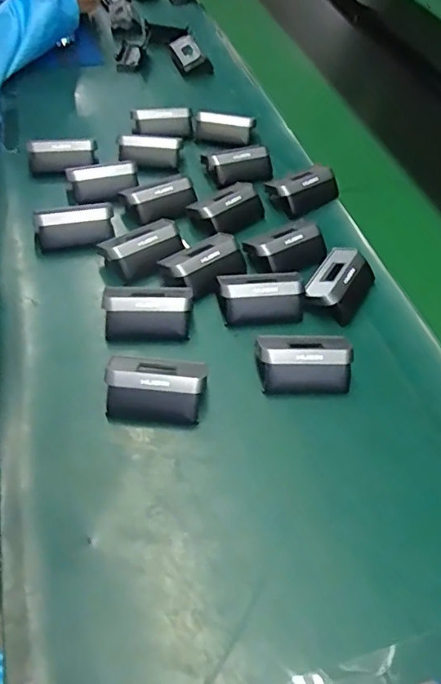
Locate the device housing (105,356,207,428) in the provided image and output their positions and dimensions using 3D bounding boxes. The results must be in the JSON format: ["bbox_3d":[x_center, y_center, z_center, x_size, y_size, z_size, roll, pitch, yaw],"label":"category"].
[{"bbox_3d":[-0.048,0.035,0.394,0.070,0.029,0.047,4,49,-3],"label":"device housing"}]

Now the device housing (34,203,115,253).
[{"bbox_3d":[-0.137,-0.108,0.506,0.071,0.032,0.028,-15,53,-18],"label":"device housing"}]

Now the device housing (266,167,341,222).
[{"bbox_3d":[0.089,-0.164,0.572,0.067,0.035,0.045,-28,58,-26],"label":"device housing"}]

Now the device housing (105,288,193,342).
[{"bbox_3d":[-0.060,-0.025,0.443,0.070,0.029,0.045,3,49,-4],"label":"device housing"}]

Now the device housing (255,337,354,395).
[{"bbox_3d":[0.065,0.016,0.422,0.073,0.030,0.042,0,50,-7],"label":"device housing"}]

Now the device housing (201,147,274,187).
[{"bbox_3d":[0.020,-0.201,0.603,0.074,0.038,0.035,-18,54,-20],"label":"device housing"}]

